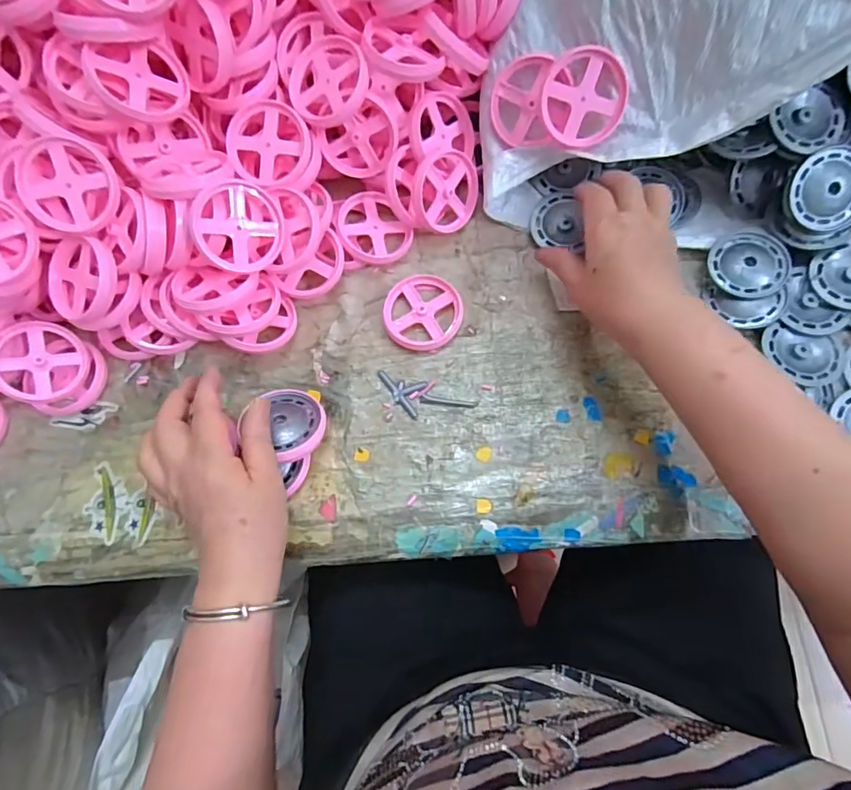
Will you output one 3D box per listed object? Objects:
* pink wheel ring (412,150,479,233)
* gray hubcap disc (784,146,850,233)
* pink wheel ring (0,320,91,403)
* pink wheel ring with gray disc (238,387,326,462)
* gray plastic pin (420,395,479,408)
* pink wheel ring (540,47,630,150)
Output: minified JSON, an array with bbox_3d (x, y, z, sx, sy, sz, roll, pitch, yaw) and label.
[{"bbox_3d":[0.017,-0.167,0.414,0.062,0.007,0.061,-17,121,-31],"label":"pink wheel ring"},{"bbox_3d":[0.301,-0.152,0.372,0.056,0.009,0.056,-3,109,3],"label":"gray hubcap disc"},{"bbox_3d":[-0.304,-0.026,0.397,0.063,0.017,0.063,-1,85,-26],"label":"pink wheel ring"},{"bbox_3d":[-0.105,0.021,0.379,0.058,0.010,0.054,4,52,-5],"label":"pink wheel ring with gray disc"},{"bbox_3d":[0.018,0.005,0.394,0.045,0.004,0.007,6,74,5],"label":"gray plastic pin"},{"bbox_3d":[0.117,-0.221,0.372,0.060,0.007,0.063,2,120,4],"label":"pink wheel ring"}]

